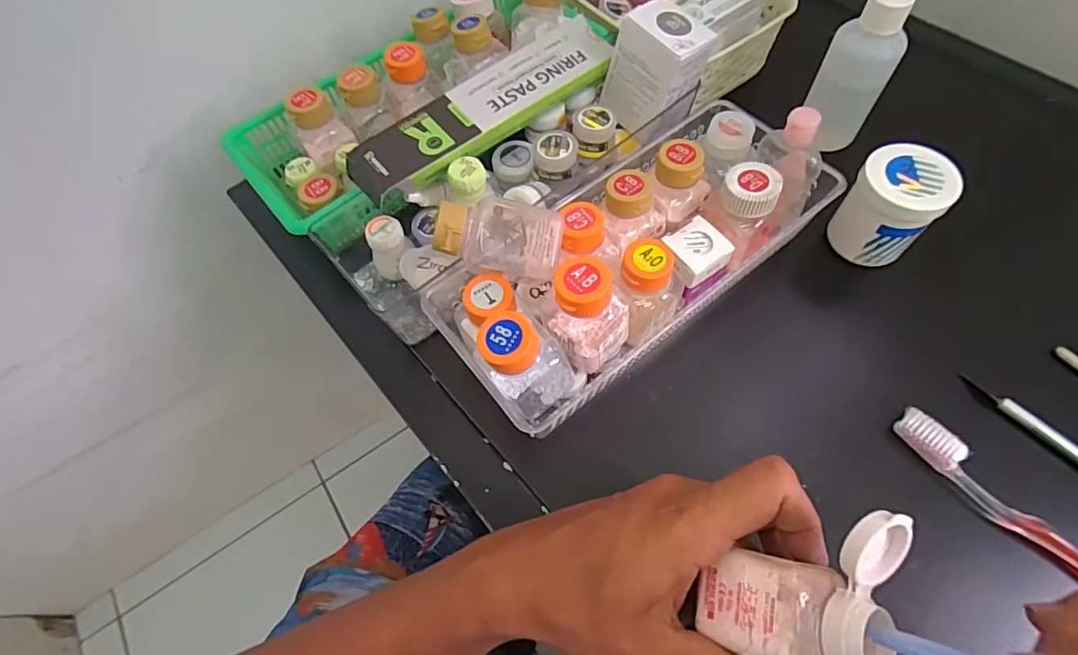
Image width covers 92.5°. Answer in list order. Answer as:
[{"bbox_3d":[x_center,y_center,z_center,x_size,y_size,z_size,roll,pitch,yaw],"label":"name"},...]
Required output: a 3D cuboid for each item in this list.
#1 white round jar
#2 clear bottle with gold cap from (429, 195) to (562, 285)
[{"bbox_3d":[0.238,-0.081,0.351,0.047,0.066,0.052,-37,66,-15],"label":"white round jar"},{"bbox_3d":[-0.021,-0.051,0.294,0.066,0.030,0.036,9,63,8],"label":"clear bottle with gold cap"}]

